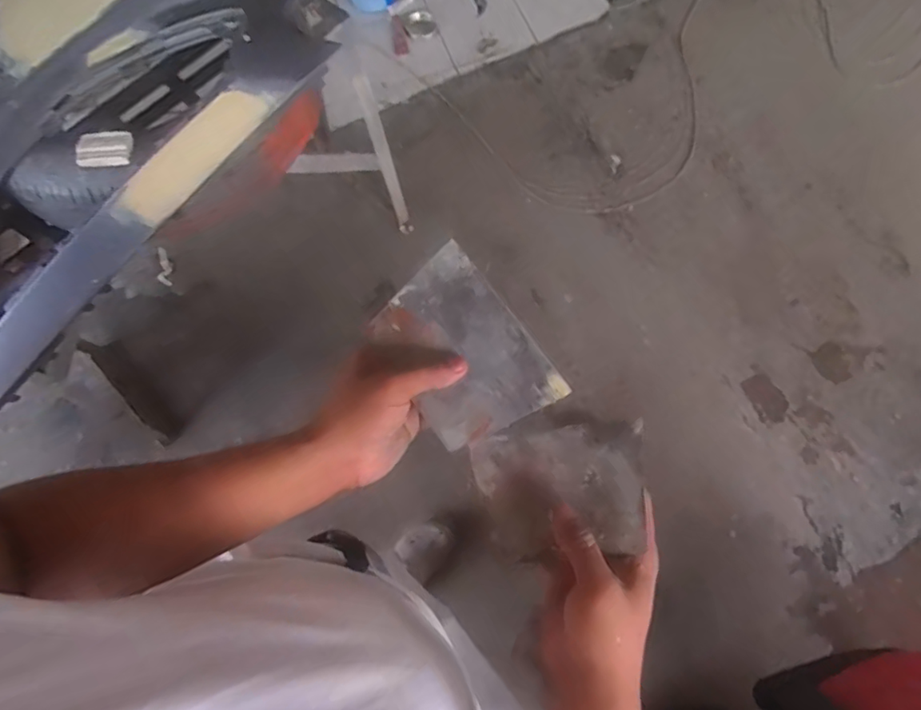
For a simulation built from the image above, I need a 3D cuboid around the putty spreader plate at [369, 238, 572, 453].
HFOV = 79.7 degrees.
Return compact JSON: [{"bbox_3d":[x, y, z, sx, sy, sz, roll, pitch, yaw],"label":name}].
[{"bbox_3d":[-0.001,-0.003,0.415,0.097,0.005,0.138,-36,81,-3],"label":"putty spreader plate"}]

